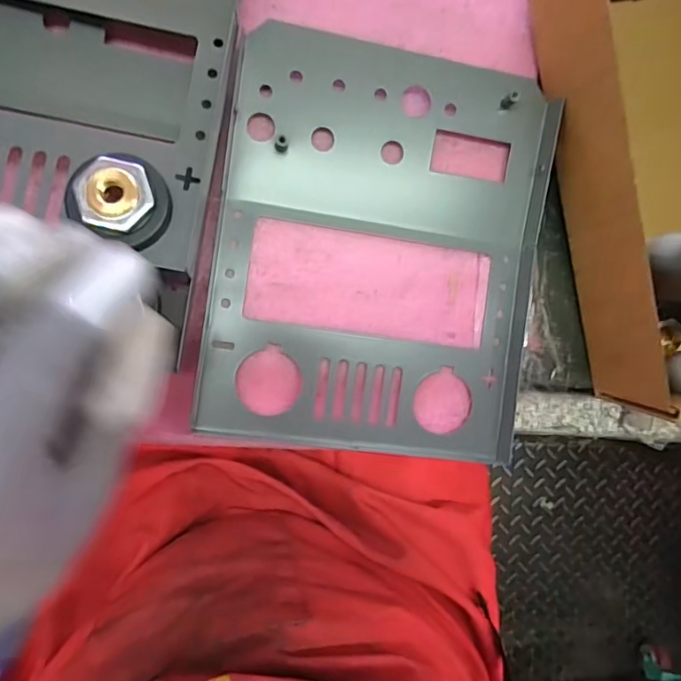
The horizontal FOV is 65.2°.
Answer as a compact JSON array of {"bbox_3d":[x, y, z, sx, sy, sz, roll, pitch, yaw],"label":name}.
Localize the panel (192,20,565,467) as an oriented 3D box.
[{"bbox_3d":[0.020,-0.041,0.256,0.154,0.013,0.189,7,89,-10],"label":"panel"}]

